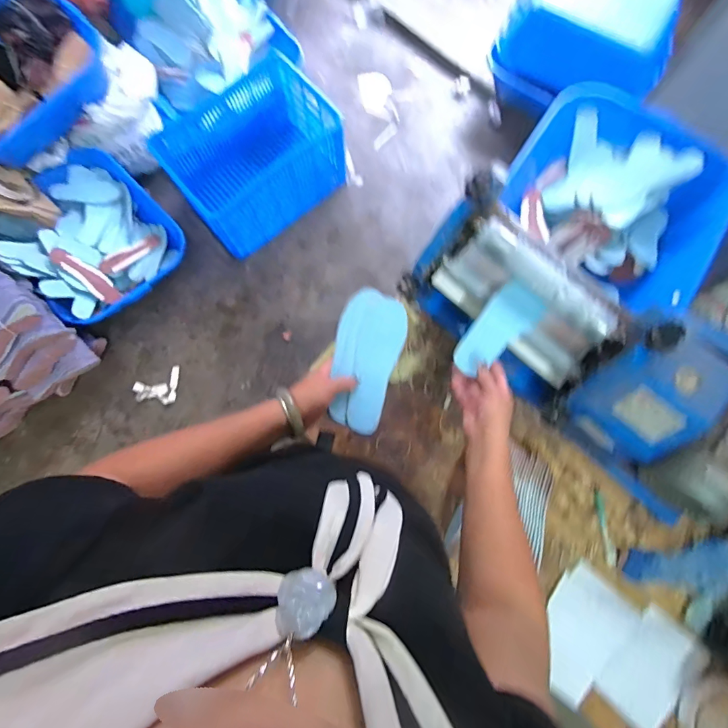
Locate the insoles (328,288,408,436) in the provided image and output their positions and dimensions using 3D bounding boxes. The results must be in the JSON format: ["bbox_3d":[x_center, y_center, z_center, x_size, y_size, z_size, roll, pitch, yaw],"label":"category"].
[{"bbox_3d":[0.002,-0.013,0.622,0.109,0.012,0.224,28,64,-19],"label":"insoles"}]

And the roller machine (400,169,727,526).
[{"bbox_3d":[0.380,-0.038,0.684,0.621,0.240,0.263,39,82,7],"label":"roller machine"}]

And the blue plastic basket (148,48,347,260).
[{"bbox_3d":[-0.405,-0.791,1.519,0.620,0.247,0.449,-41,82,-7],"label":"blue plastic basket"}]

